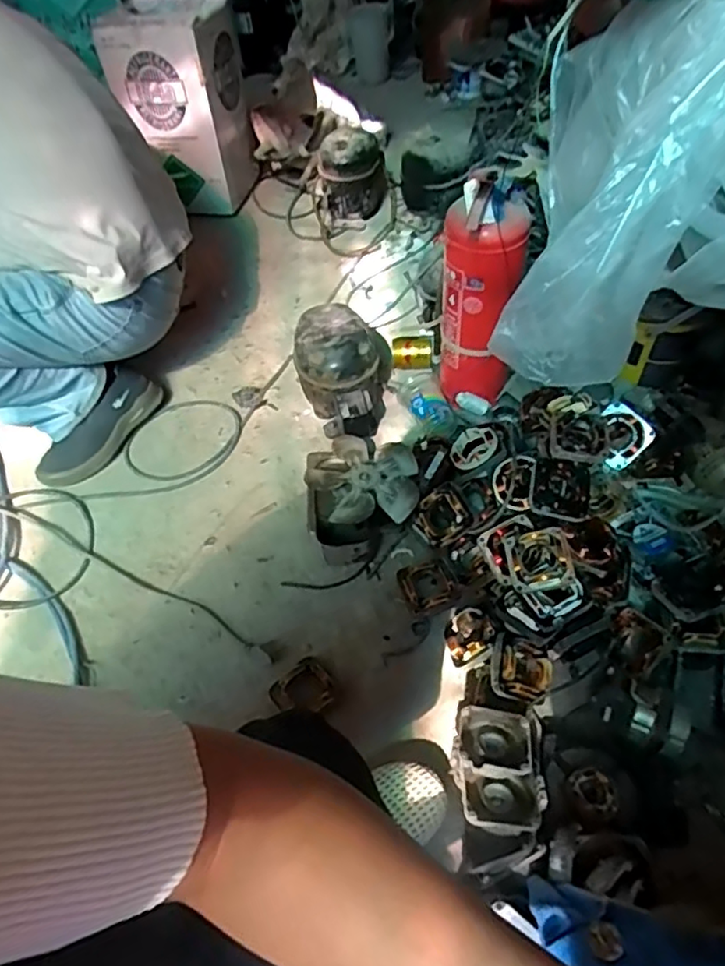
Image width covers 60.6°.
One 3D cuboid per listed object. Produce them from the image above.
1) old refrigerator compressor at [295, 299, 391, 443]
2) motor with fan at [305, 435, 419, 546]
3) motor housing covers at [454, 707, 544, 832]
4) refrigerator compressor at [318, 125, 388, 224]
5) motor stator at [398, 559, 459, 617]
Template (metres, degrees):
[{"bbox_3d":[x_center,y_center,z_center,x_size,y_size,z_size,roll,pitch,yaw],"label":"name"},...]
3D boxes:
[{"bbox_3d":[-0.035,-0.186,1.136,0.163,0.186,0.208,-2,53,3],"label":"old refrigerator compressor"},{"bbox_3d":[-0.002,0.009,1.042,0.180,0.082,0.180,-2,53,3],"label":"motor with fan"},{"bbox_3d":[0.156,0.329,0.722,0.088,0.046,0.136,-3,53,1],"label":"motor housing covers"},{"bbox_3d":[-0.020,-0.774,1.581,0.174,0.196,0.128,-10,53,-3],"label":"refrigerator compressor"},{"bbox_3d":[0.101,0.158,0.956,0.079,0.032,0.074,-15,53,-7],"label":"motor stator"}]

